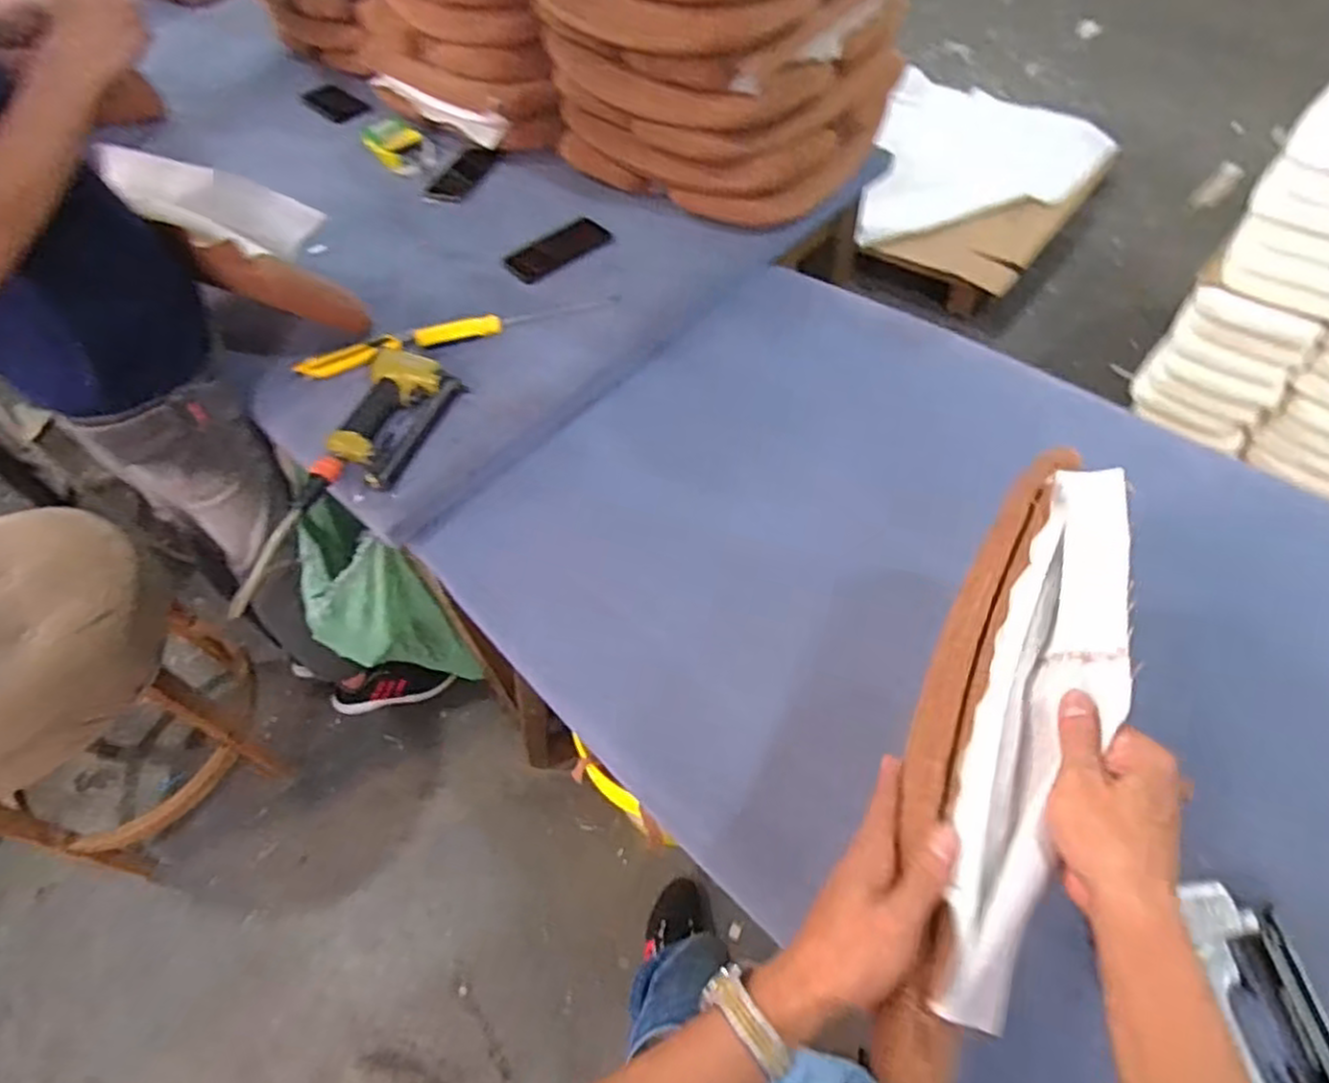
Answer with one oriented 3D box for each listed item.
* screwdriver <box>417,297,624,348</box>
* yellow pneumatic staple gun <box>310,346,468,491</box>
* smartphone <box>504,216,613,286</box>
[{"bbox_3d":[-0.208,-0.323,1.022,0.282,0.030,0.036,-20,56,-9],"label":"screwdriver"},{"bbox_3d":[-0.335,-0.154,0.894,0.120,0.042,0.196,10,56,12],"label":"yellow pneumatic staple gun"},{"bbox_3d":[-0.168,-0.457,1.131,0.076,0.007,0.179,40,62,19],"label":"smartphone"}]

